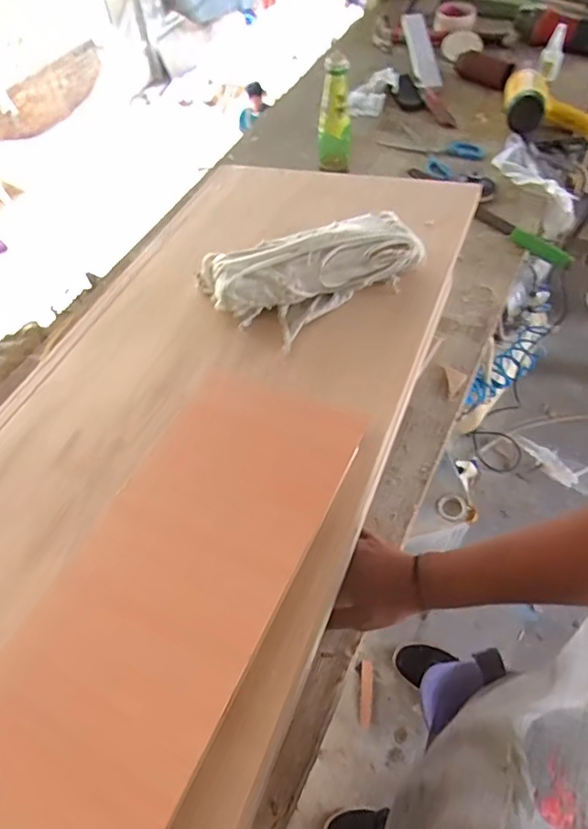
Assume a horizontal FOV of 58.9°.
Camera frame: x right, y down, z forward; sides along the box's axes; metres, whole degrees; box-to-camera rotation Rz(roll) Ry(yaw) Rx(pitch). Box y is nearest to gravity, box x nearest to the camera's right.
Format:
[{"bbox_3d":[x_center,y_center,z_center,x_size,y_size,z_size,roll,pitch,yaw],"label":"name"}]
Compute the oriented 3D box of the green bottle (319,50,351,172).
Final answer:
[{"bbox_3d":[0.069,-0.495,0.859,0.053,0.171,0.048,-1,58,3],"label":"green bottle"}]

